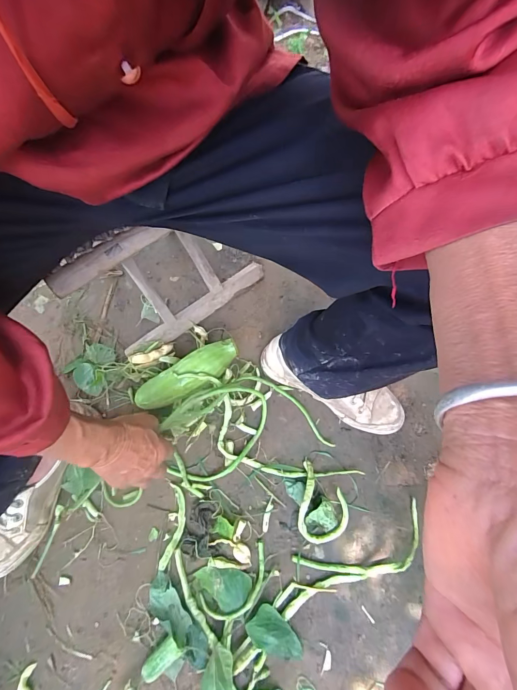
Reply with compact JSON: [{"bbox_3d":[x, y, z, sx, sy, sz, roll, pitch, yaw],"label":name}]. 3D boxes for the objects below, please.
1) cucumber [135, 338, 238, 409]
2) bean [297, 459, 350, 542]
[{"bbox_3d":[-0.111,0.053,0.544,0.169,0.061,0.058,-35,72,-11],"label":"cucumber"},{"bbox_3d":[0.094,0.228,0.488,0.069,0.034,0.103,10,67,4],"label":"bean"}]

